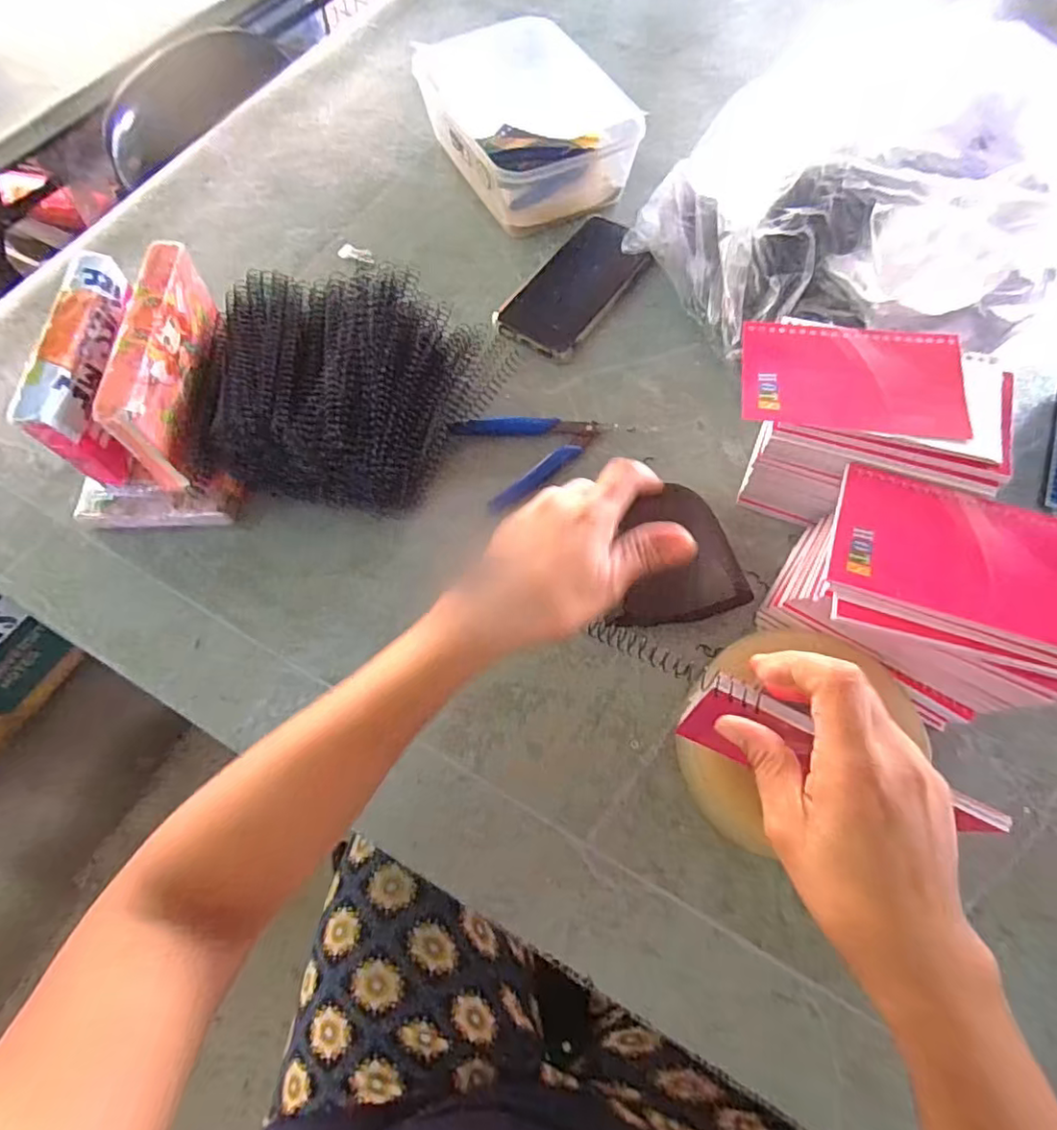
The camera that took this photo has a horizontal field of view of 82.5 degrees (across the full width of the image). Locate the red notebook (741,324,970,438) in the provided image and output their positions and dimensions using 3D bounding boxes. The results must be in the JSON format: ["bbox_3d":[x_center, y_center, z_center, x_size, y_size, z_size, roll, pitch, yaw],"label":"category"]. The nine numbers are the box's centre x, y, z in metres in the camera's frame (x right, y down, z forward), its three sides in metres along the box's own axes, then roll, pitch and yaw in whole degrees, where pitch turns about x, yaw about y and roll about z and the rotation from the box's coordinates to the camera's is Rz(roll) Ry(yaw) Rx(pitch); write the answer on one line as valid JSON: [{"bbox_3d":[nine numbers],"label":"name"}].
[{"bbox_3d":[0.198,-0.116,0.370,0.128,0.006,0.078,8,68,8],"label":"red notebook"}]

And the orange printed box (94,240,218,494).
[{"bbox_3d":[-0.267,-0.151,0.442,0.027,0.078,0.167,1,74,2],"label":"orange printed box"}]

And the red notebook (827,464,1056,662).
[{"bbox_3d":[0.240,-0.004,0.338,0.129,0.009,0.079,19,74,11],"label":"red notebook"}]

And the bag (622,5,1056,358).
[{"bbox_3d":[0.254,-0.295,0.490,0.306,0.132,0.224,26,70,12],"label":"bag"}]

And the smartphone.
[{"bbox_3d":[0.042,-0.259,0.556,0.087,0.011,0.179,33,70,18],"label":"smartphone"}]

